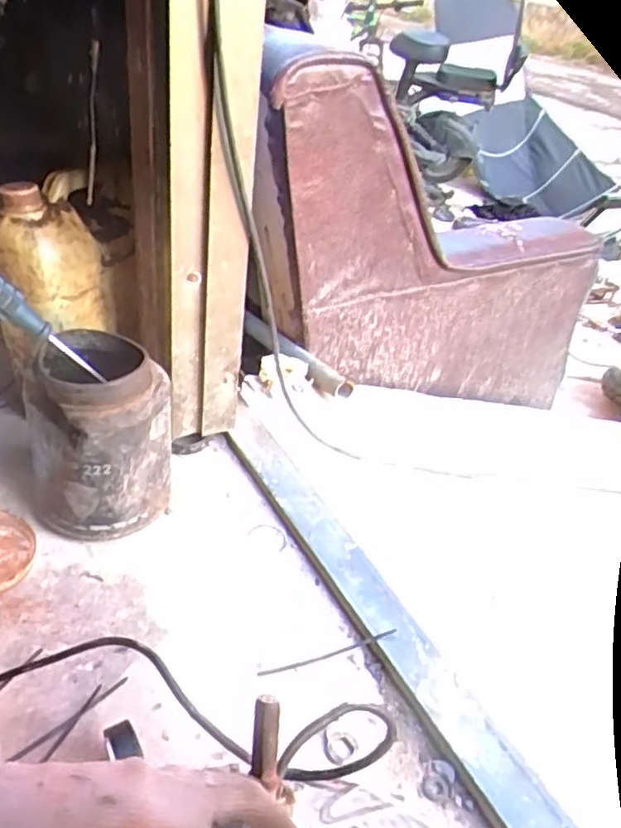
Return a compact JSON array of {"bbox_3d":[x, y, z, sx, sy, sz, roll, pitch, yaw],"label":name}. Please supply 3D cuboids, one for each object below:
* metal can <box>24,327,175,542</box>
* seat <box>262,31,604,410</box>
[{"bbox_3d":[-0.209,0.021,0.648,0.131,0.169,0.138,-4,37,-16],"label":"metal can"},{"bbox_3d":[0.202,-0.236,1.110,0.864,0.414,0.120,23,20,-42],"label":"seat"}]

